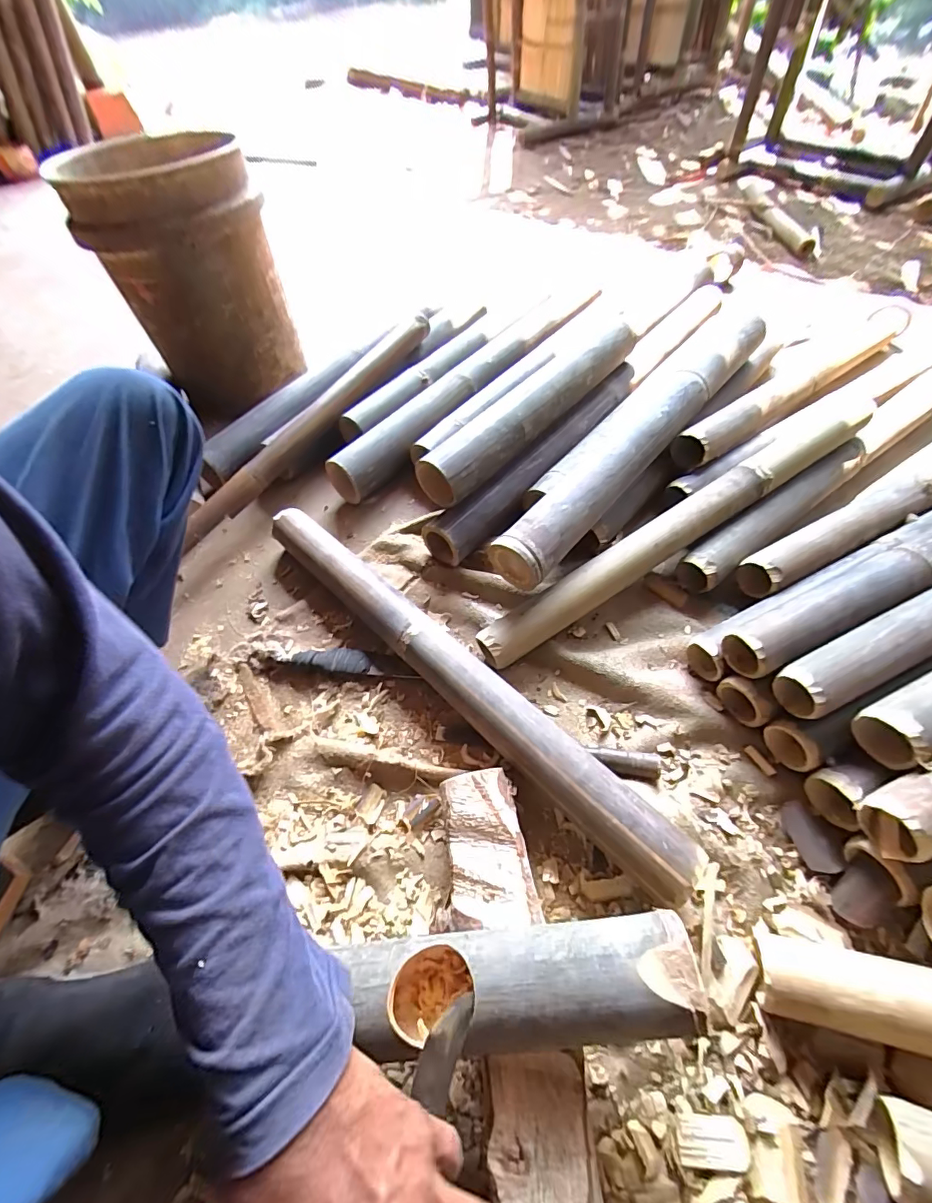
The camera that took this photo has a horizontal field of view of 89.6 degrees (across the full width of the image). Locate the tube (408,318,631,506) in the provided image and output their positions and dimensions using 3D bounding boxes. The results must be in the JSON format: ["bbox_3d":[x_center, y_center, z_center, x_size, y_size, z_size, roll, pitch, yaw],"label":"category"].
[{"bbox_3d":[0.109,-0.306,0.730,0.088,0.073,0.465,37,66,27],"label":"tube"}]

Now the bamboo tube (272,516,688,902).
[{"bbox_3d":[-0.032,0.072,0.561,0.059,0.065,0.653,-41,61,-21],"label":"bamboo tube"}]

